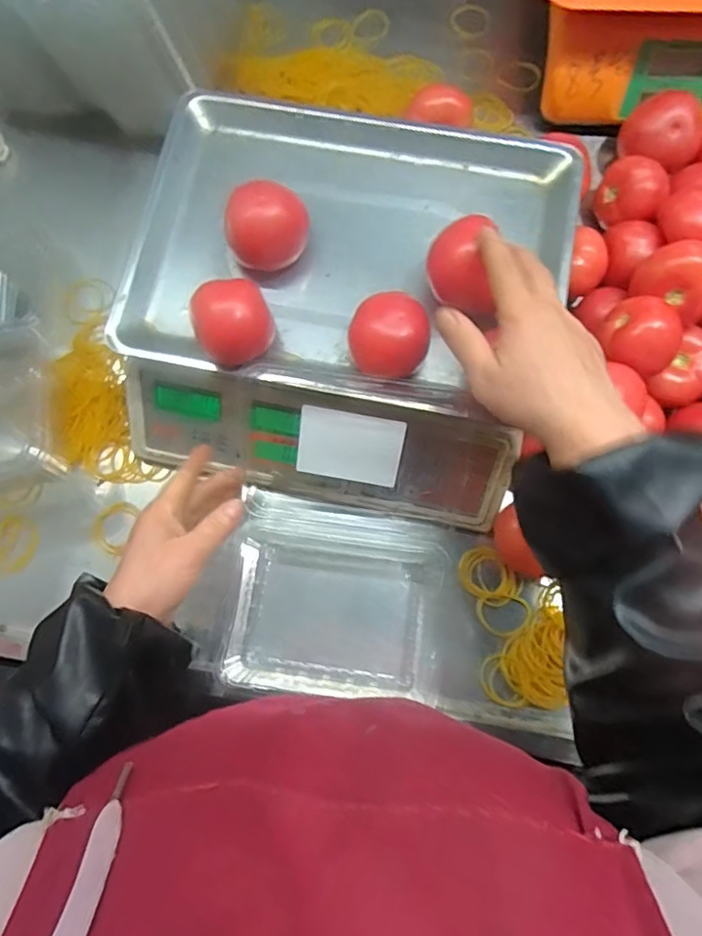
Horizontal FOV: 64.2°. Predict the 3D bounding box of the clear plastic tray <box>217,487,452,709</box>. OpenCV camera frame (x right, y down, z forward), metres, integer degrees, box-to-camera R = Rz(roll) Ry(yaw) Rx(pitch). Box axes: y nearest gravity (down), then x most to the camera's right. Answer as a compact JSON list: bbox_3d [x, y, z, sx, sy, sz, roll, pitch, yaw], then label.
[{"bbox_3d":[-0.012,0.116,0.482,0.179,0.025,0.158,8,79,3],"label":"clear plastic tray"}]

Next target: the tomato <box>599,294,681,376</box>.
[{"bbox_3d":[0.232,-0.104,0.453,0.056,0.048,0.057,0,78,1],"label":"tomato"}]

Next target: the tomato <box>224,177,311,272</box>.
[{"bbox_3d":[-0.062,-0.181,0.424,0.060,0.058,0.050,-13,78,-2],"label":"tomato"}]

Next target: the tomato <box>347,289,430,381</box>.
[{"bbox_3d":[0.028,-0.092,0.406,0.056,0.054,0.048,6,78,2],"label":"tomato"}]

